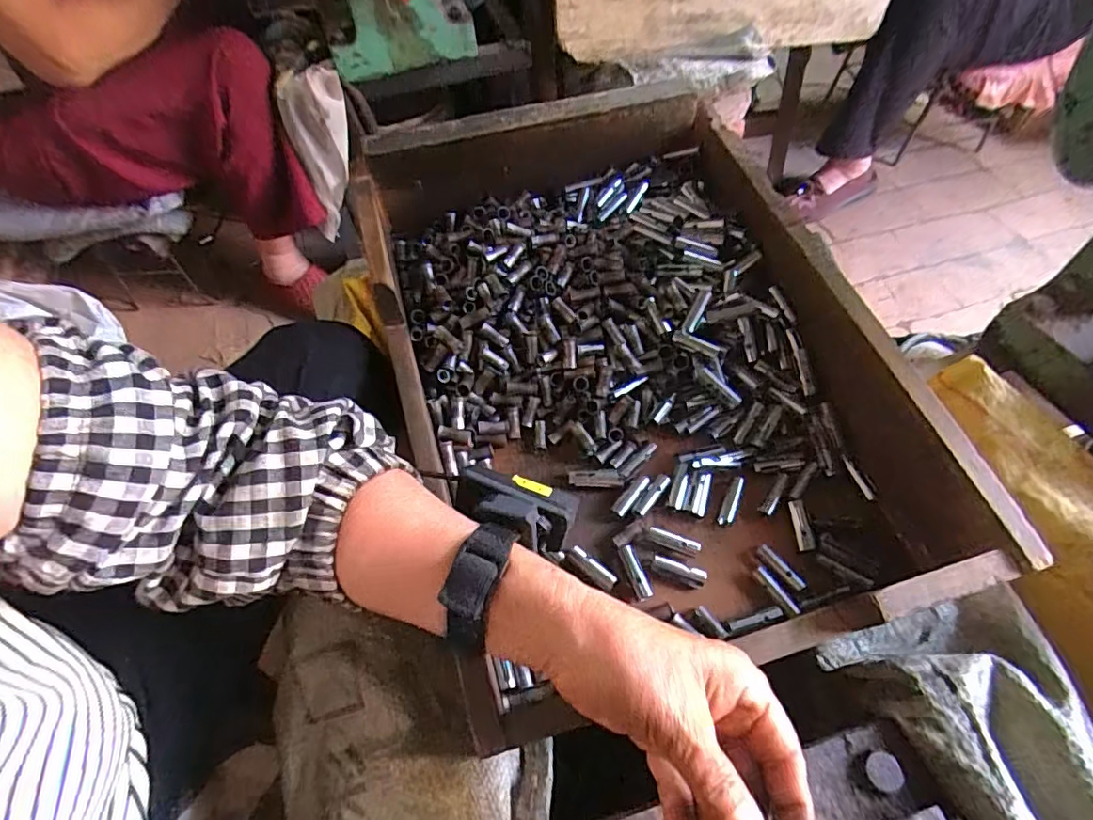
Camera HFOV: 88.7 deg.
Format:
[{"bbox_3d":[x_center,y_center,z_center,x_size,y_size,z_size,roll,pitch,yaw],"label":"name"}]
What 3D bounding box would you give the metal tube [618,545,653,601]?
[{"bbox_3d":[0.062,0.113,0.390,0.010,0.007,0.037,-18,68,-8],"label":"metal tube"}]

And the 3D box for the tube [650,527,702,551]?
[{"bbox_3d":[0.092,0.092,0.399,0.036,0.010,0.008,19,68,7],"label":"tube"}]

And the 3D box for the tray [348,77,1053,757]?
[{"bbox_3d":[0.076,-0.051,0.433,0.380,0.085,0.462,-15,68,-7],"label":"tray"}]

